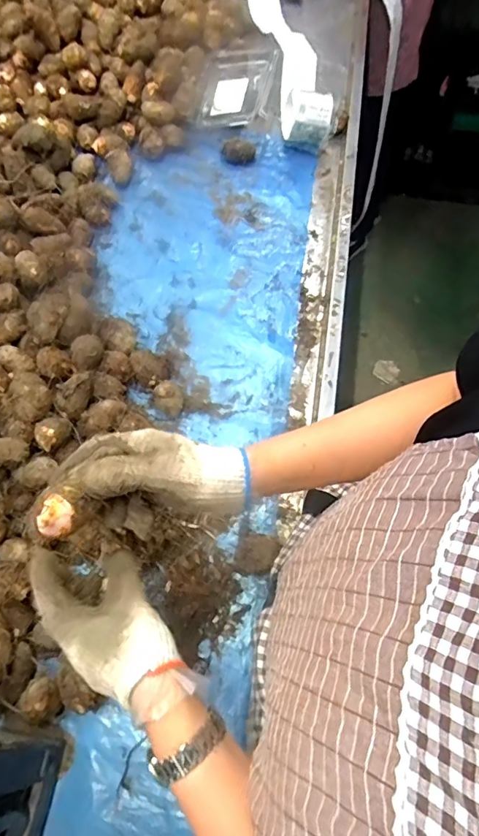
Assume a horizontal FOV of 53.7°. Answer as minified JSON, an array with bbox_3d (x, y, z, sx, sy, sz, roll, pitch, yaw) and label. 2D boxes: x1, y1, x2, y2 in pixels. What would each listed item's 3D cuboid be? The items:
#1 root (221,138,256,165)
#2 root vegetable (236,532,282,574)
[{"bbox_3d":[0.000,-0.451,0.799,0.056,0.041,0.031,-1,68,0],"label":"root"},{"bbox_3d":[0.022,0.156,0.550,0.043,0.043,0.051,28,71,11],"label":"root vegetable"}]

